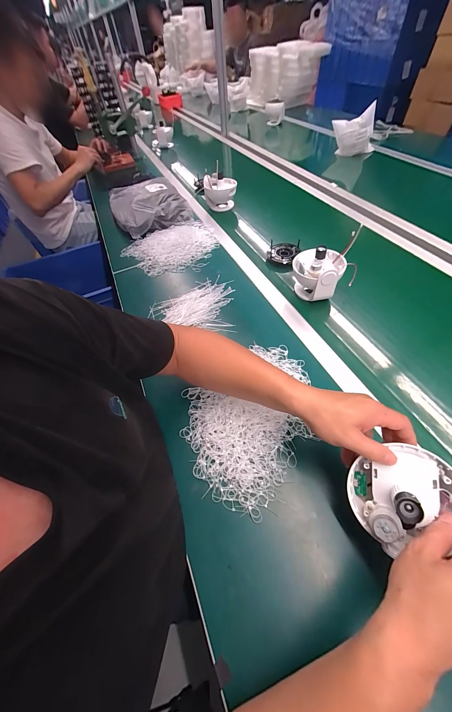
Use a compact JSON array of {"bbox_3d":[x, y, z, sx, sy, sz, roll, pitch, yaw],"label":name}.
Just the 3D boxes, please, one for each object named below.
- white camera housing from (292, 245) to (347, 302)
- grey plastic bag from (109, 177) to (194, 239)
[{"bbox_3d":[0.220,-0.196,0.613,0.110,0.107,0.107,3,54,9],"label":"white camera housing"},{"bbox_3d":[-0.296,-0.572,0.954,0.256,0.079,0.320,-24,54,-12],"label":"grey plastic bag"}]

